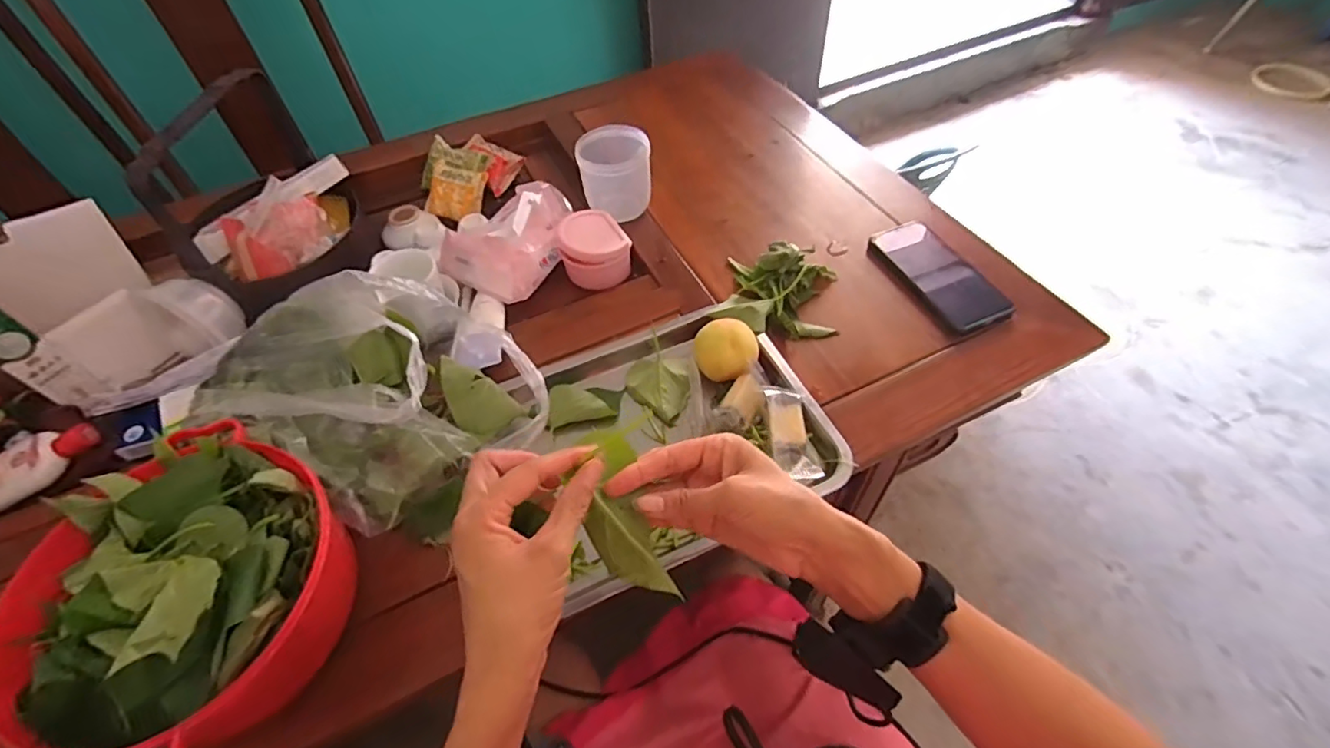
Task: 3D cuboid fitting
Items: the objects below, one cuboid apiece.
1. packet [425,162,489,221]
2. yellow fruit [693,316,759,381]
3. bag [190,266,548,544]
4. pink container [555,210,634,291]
[{"bbox_3d":[-0.296,-0.257,0.814,0.092,0.018,0.076,14,88,20],"label":"packet"},{"bbox_3d":[0.059,-0.021,0.571,0.062,0.047,0.054,5,54,7],"label":"yellow fruit"},{"bbox_3d":[-0.260,0.003,0.531,0.261,0.122,0.215,24,58,20],"label":"bag"},{"bbox_3d":[-0.083,-0.151,0.718,0.088,0.066,0.081,-2,53,2],"label":"pink container"}]

